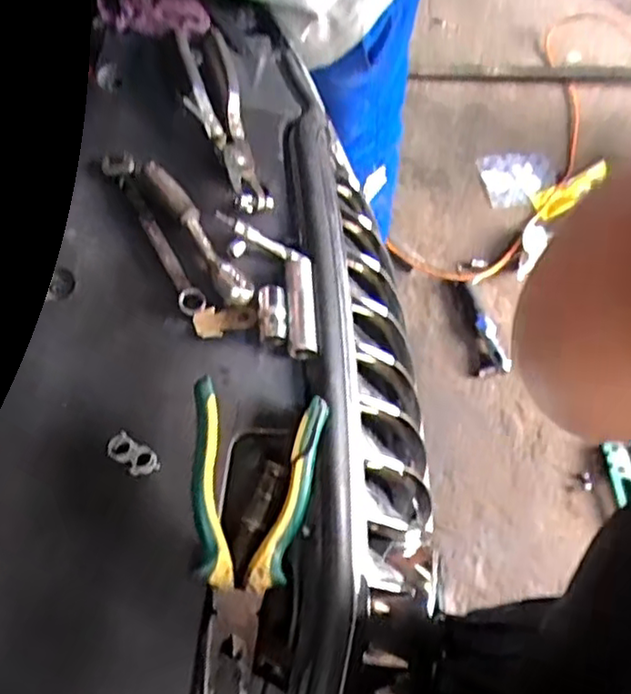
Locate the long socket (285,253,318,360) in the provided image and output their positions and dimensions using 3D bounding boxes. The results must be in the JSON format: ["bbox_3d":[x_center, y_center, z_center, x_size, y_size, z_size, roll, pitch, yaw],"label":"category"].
[{"bbox_3d":[-0.011,-0.032,0.519,0.022,0.020,0.086,-2,66,-4],"label":"long socket"}]

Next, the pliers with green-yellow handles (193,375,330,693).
[{"bbox_3d":[-0.051,0.115,0.433,0.087,0.037,0.188,11,65,2],"label":"pliers with green-yellow handles"}]

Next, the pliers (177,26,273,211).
[{"bbox_3d":[-0.083,-0.204,0.587,0.050,0.017,0.216,-12,67,-8],"label":"pliers"}]

